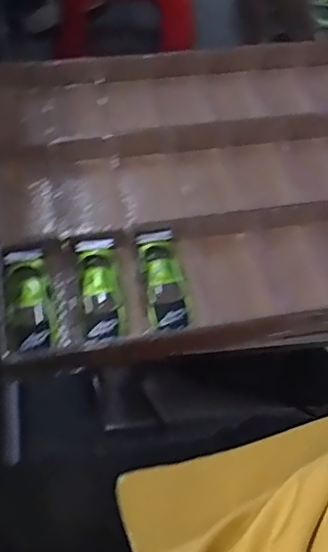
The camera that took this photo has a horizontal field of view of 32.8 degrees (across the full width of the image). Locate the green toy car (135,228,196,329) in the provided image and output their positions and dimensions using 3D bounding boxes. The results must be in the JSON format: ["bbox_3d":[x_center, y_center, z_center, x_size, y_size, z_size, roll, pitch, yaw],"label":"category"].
[{"bbox_3d":[0.000,0.004,0.685,0.049,0.027,0.126,-10,62,-10],"label":"green toy car"}]

